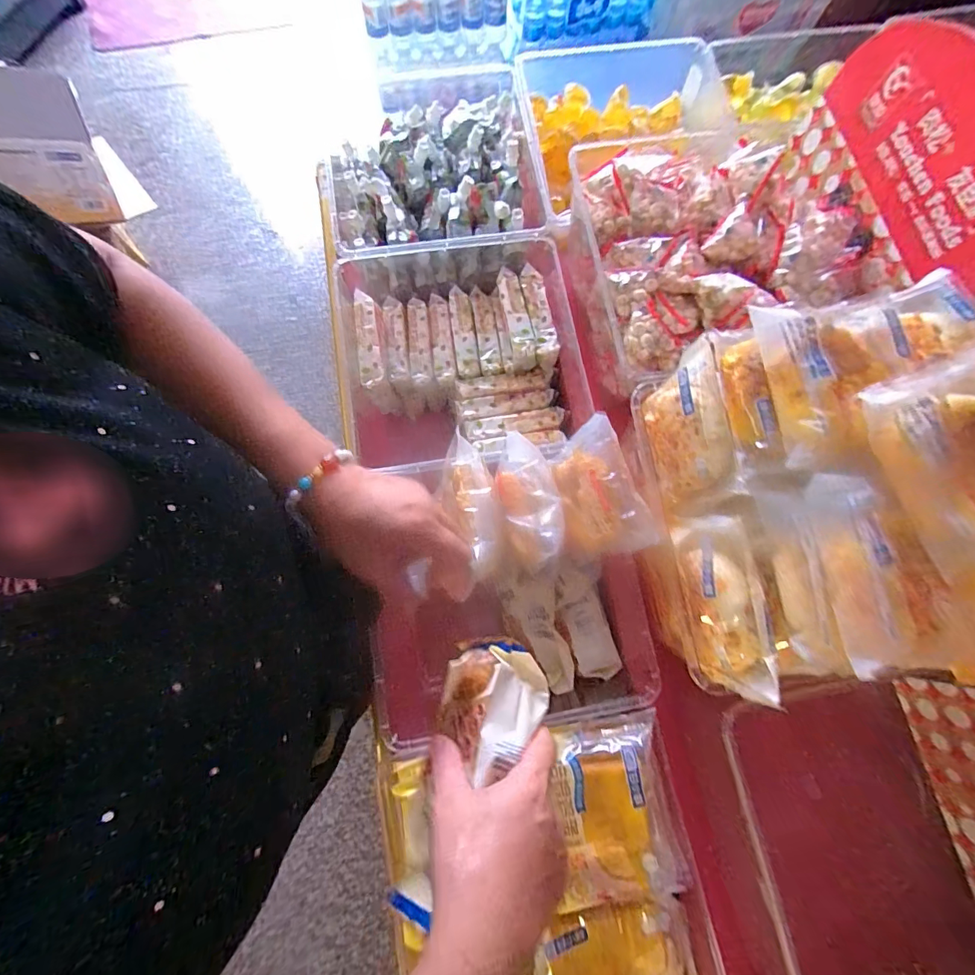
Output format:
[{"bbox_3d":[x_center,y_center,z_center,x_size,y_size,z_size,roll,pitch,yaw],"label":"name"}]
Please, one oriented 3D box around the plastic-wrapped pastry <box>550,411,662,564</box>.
[{"bbox_3d":[0.119,0.006,0.470,0.045,0.096,0.139,1,63,-44],"label":"plastic-wrapped pastry"}]

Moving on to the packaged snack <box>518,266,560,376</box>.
[{"bbox_3d":[0.073,-0.239,0.611,0.033,0.044,0.149,-9,78,-3],"label":"packaged snack"}]

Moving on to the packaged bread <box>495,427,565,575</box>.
[{"bbox_3d":[0.042,0.009,0.452,0.058,0.060,0.156,-8,78,-3],"label":"packaged bread"}]

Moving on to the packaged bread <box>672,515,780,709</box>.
[{"bbox_3d":[0.187,0.095,0.344,0.039,0.072,0.134,-7,78,-3],"label":"packaged bread"}]

